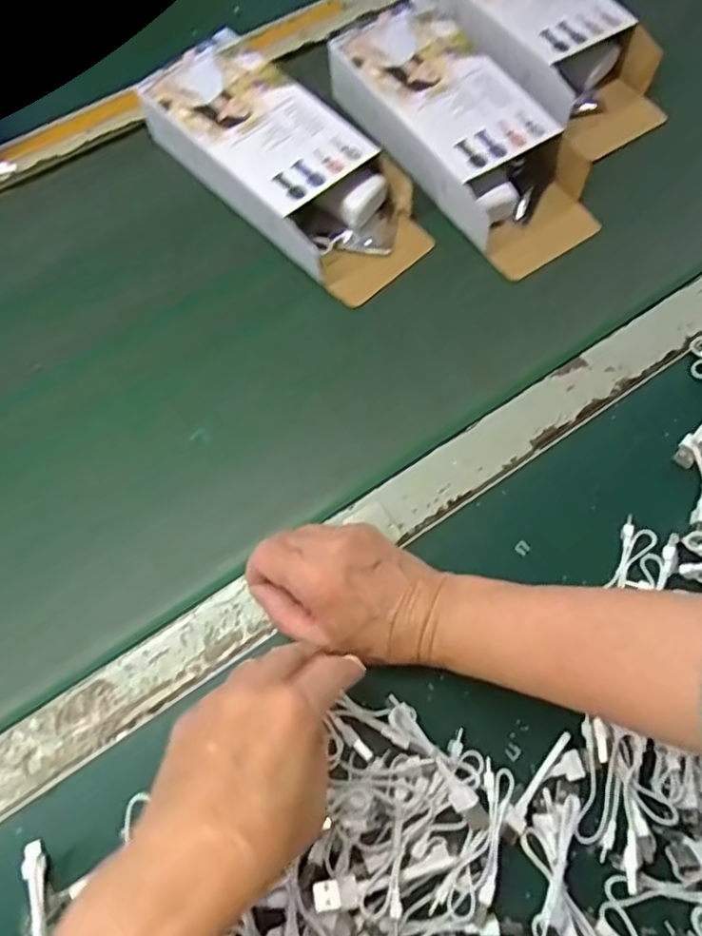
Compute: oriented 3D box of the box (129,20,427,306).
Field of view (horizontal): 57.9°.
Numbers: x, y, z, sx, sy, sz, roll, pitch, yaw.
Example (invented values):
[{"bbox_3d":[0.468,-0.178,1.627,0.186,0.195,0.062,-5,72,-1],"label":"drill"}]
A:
[{"bbox_3d":[-0.053,-0.241,0.511,0.250,0.058,0.115,41,73,18],"label":"box"}]

